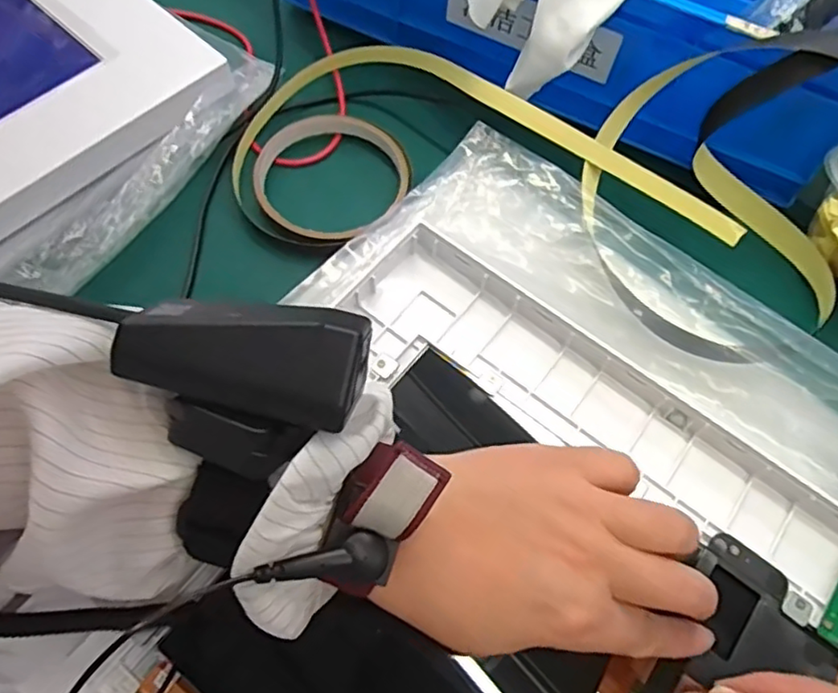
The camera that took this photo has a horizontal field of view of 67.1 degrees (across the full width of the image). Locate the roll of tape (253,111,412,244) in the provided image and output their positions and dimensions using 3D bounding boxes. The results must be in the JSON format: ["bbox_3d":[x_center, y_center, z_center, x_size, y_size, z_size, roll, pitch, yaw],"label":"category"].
[{"bbox_3d":[-0.047,-0.094,0.348,0.085,0.010,0.088,1,64,-2],"label":"roll of tape"}]

